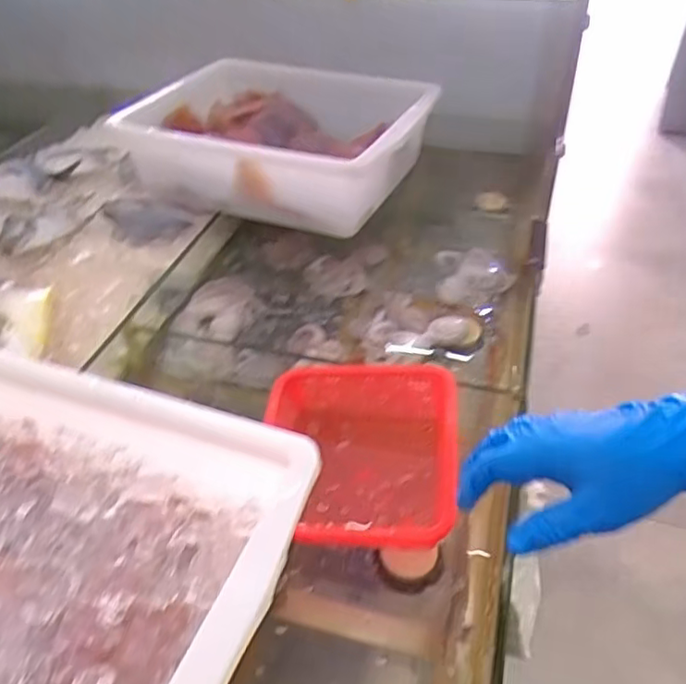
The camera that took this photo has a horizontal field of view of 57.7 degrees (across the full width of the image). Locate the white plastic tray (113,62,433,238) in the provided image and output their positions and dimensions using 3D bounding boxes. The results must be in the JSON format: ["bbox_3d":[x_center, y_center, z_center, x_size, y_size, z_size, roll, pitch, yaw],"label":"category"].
[{"bbox_3d":[-0.081,-0.310,0.942,0.384,0.149,0.329,16,43,19],"label":"white plastic tray"}]

